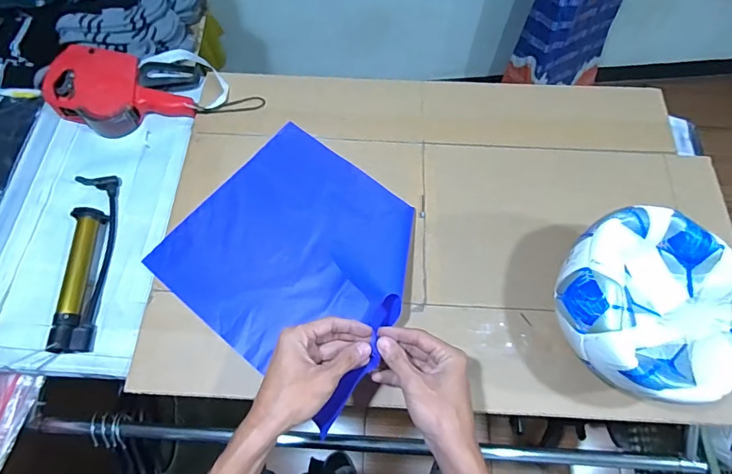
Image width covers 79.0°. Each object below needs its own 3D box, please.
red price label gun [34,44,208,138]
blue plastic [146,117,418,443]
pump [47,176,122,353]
[{"bbox_3d":[-0.386,-0.234,0.704,0.232,0.043,0.139,0,66,-1],"label":"red price label gun"},{"bbox_3d":[-0.081,0.013,0.580,0.330,0.075,0.295,37,70,14],"label":"blue plastic"},{"bbox_3d":[-0.375,0.024,0.595,0.048,0.025,0.255,-4,66,-3],"label":"pump"}]

